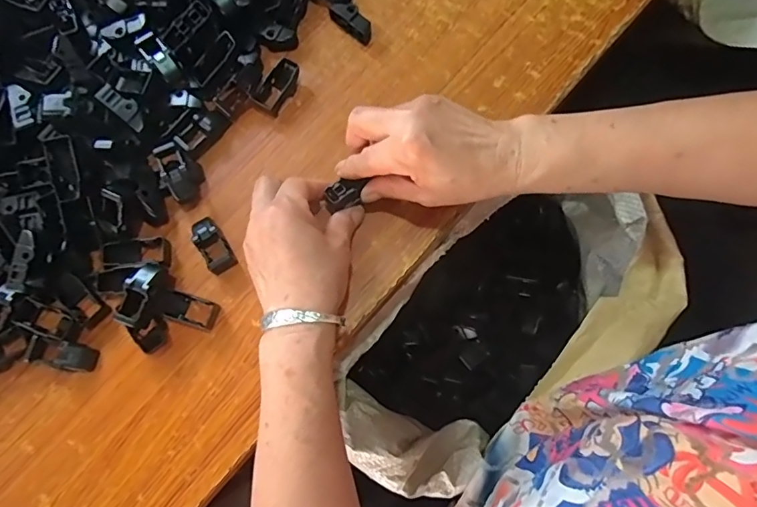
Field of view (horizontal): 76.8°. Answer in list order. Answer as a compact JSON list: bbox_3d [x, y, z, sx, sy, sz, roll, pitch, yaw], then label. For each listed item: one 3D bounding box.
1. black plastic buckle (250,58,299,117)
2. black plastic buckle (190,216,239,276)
[{"bbox_3d":[-0.093,-0.154,0.441,0.027,0.016,0.050,29,78,8],"label":"black plastic buckle"},{"bbox_3d":[-0.142,-0.008,0.407,0.023,0.018,0.049,-32,77,-6],"label":"black plastic buckle"}]

